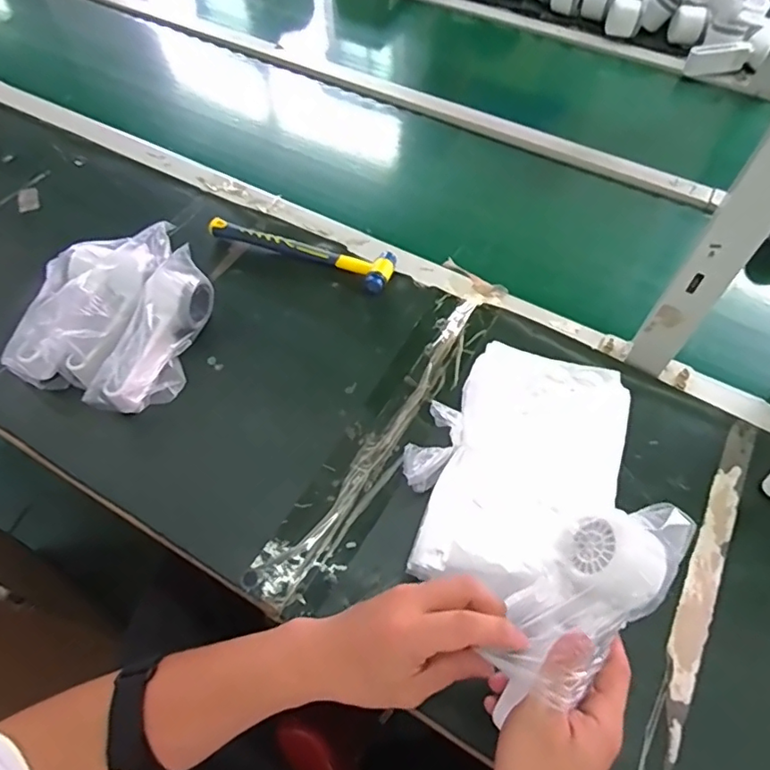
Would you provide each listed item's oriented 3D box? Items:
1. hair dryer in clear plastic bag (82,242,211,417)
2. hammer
[{"bbox_3d":[-0.248,-0.051,0.586,0.063,0.081,0.180,8,58,4],"label":"hair dryer in clear plastic bag"},{"bbox_3d":[-0.106,-0.176,0.693,0.244,0.022,0.055,21,60,12],"label":"hammer"}]

